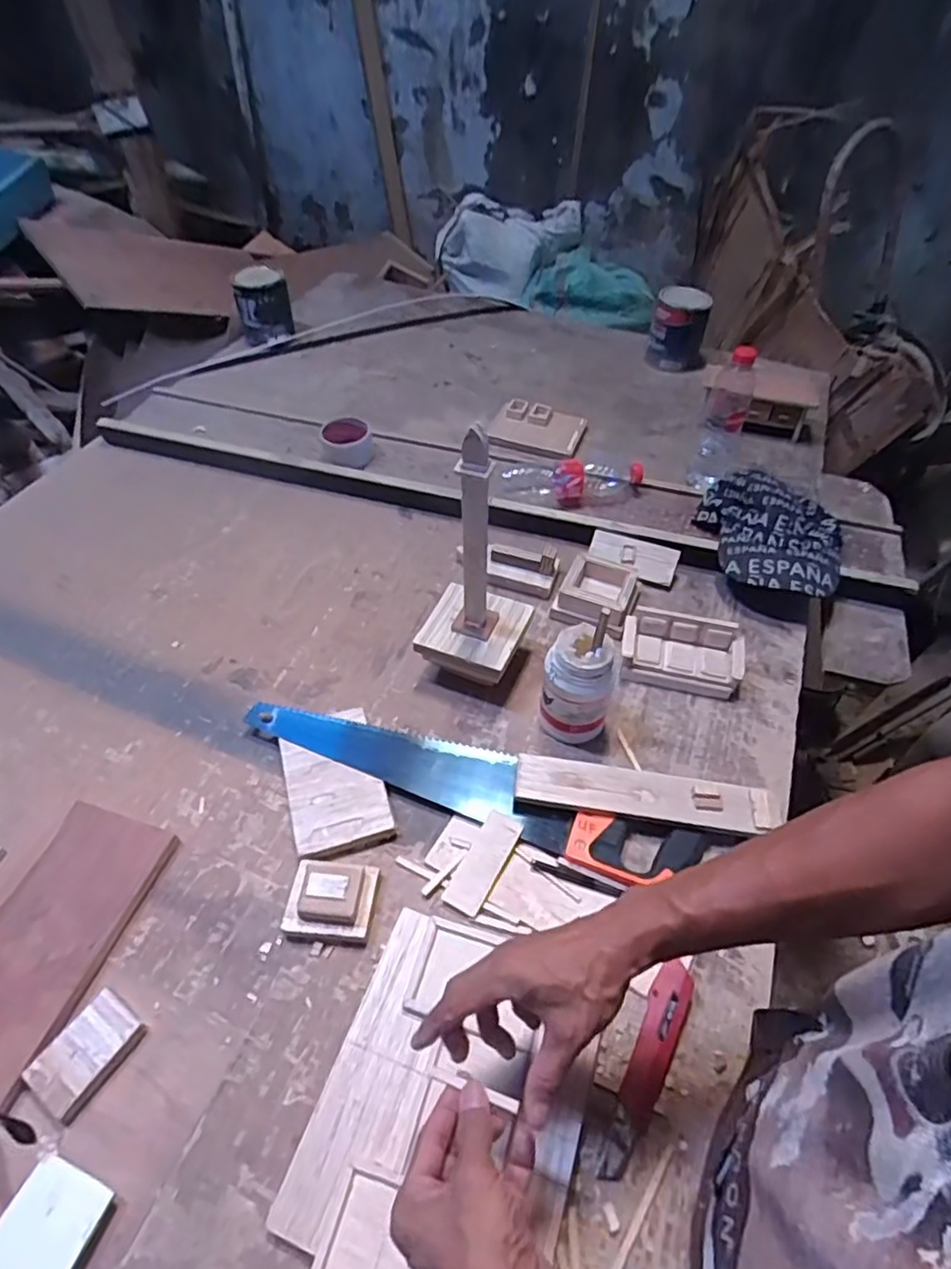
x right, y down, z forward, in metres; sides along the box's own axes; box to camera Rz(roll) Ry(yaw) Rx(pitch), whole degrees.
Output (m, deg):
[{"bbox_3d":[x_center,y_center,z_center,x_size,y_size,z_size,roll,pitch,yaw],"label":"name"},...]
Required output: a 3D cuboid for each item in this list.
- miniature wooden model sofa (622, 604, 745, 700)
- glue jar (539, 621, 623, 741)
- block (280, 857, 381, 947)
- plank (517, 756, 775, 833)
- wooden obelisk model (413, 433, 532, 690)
[{"bbox_3d":[0.259,0.022,0.817,0.145,0.063,0.080,12,49,8],"label":"miniature wooden model sofa"},{"bbox_3d":[0.117,0.060,0.733,0.078,0.134,0.067,15,50,11],"label":"glue jar"},{"bbox_3d":[-0.139,0.253,0.624,0.080,0.042,0.074,7,49,4],"label":"block"},{"bbox_3d":[0.179,0.176,0.697,0.269,0.036,0.055,9,49,6],"label":"plank"},{"bbox_3d":[0.003,-0.076,0.721,0.117,0.299,0.113,15,51,14],"label":"wooden obelisk model"}]

